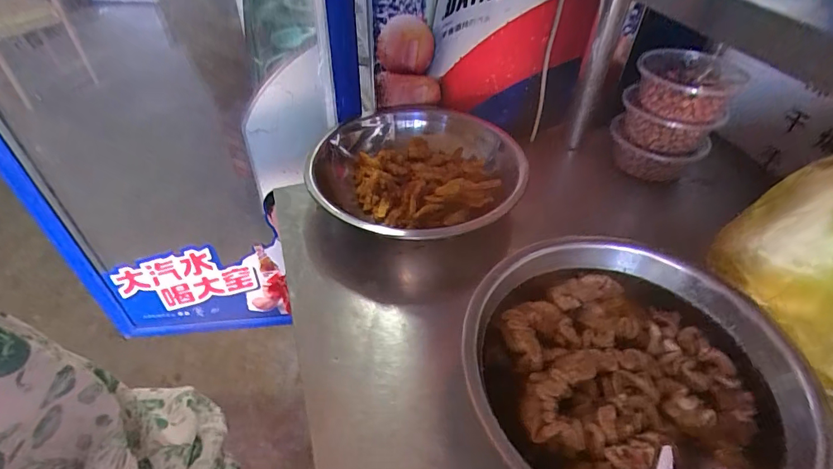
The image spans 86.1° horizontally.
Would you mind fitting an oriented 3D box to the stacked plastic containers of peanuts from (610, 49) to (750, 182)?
[{"bbox_3d":[0.409,-0.196,0.725,0.140,0.162,0.145,20,49,21],"label":"stacked plastic containers of peanuts"}]

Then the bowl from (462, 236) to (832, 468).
[{"bbox_3d":[0.199,0.131,0.435,0.292,0.080,0.273,-1,45,1],"label":"bowl"}]

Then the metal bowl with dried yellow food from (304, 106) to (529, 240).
[{"bbox_3d":[-0.014,-0.082,0.663,0.303,0.088,0.284,-1,45,1],"label":"metal bowl with dried yellow food"}]

